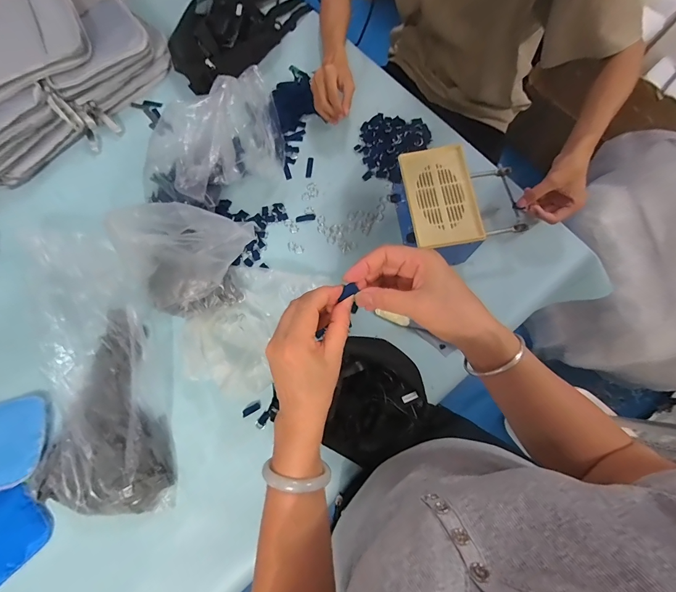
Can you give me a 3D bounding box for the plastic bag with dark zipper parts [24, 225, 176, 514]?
[{"bbox_3d":[-0.443,0.120,0.635,0.230,0.081,0.533,-13,77,-2],"label":"plastic bag with dark zipper parts"}]

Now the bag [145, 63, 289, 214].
[{"bbox_3d":[-0.243,-0.298,0.676,0.307,0.123,0.170,-39,79,-7],"label":"bag"}]

